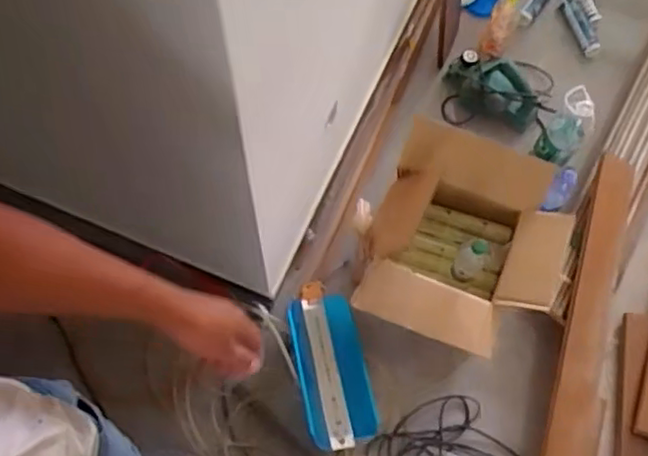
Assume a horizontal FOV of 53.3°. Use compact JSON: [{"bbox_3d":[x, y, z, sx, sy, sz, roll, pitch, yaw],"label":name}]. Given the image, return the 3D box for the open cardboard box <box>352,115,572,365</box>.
[{"bbox_3d":[0.333,0.056,1.590,0.410,0.243,0.495,21,68,8],"label":"open cardboard box"}]

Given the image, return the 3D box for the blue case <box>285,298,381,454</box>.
[{"bbox_3d":[0.018,0.346,1.574,0.163,0.058,0.356,-13,68,-2],"label":"blue case"}]

